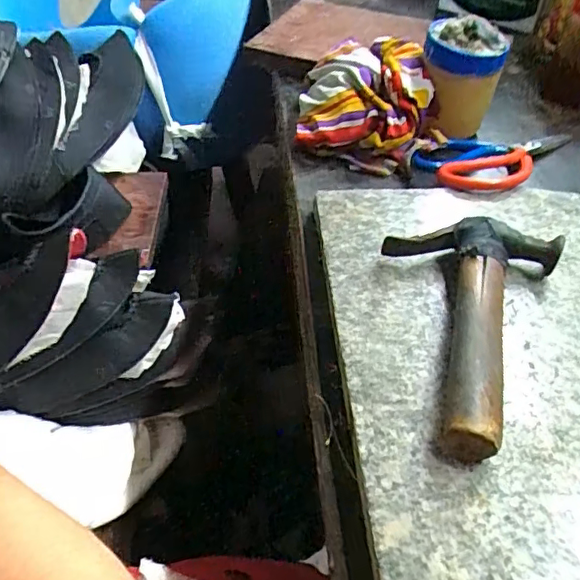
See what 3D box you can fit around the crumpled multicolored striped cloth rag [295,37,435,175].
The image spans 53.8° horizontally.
[{"bbox_3d":[0.075,-0.197,0.566,0.131,0.069,0.164,10,46,8],"label":"crumpled multicolored striped cloth rag"}]

